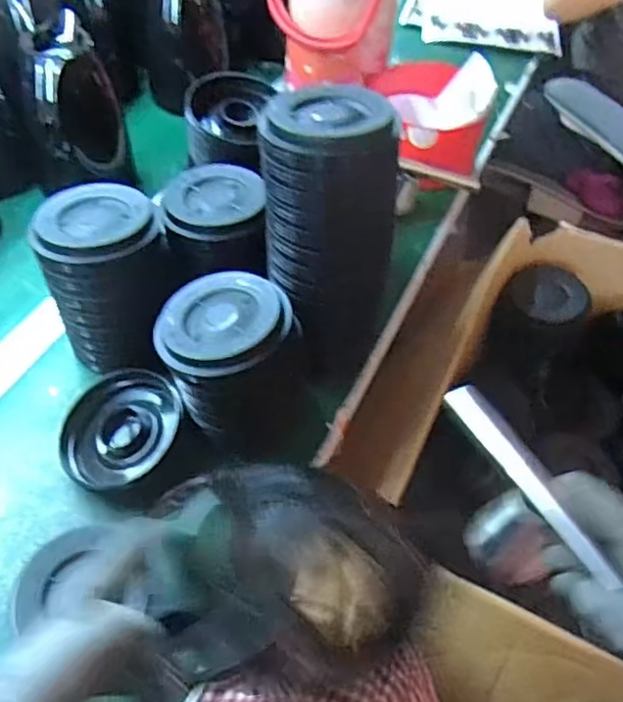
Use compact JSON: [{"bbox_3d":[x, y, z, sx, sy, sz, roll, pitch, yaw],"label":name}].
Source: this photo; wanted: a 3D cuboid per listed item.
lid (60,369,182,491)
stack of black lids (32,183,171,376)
[{"bbox_3d":[-0.189,0.072,0.632,0.123,0.012,0.104,-42,72,-13],"label":"lid"},{"bbox_3d":[-0.208,-0.075,0.677,0.123,0.156,0.116,-4,52,-7],"label":"stack of black lids"}]

